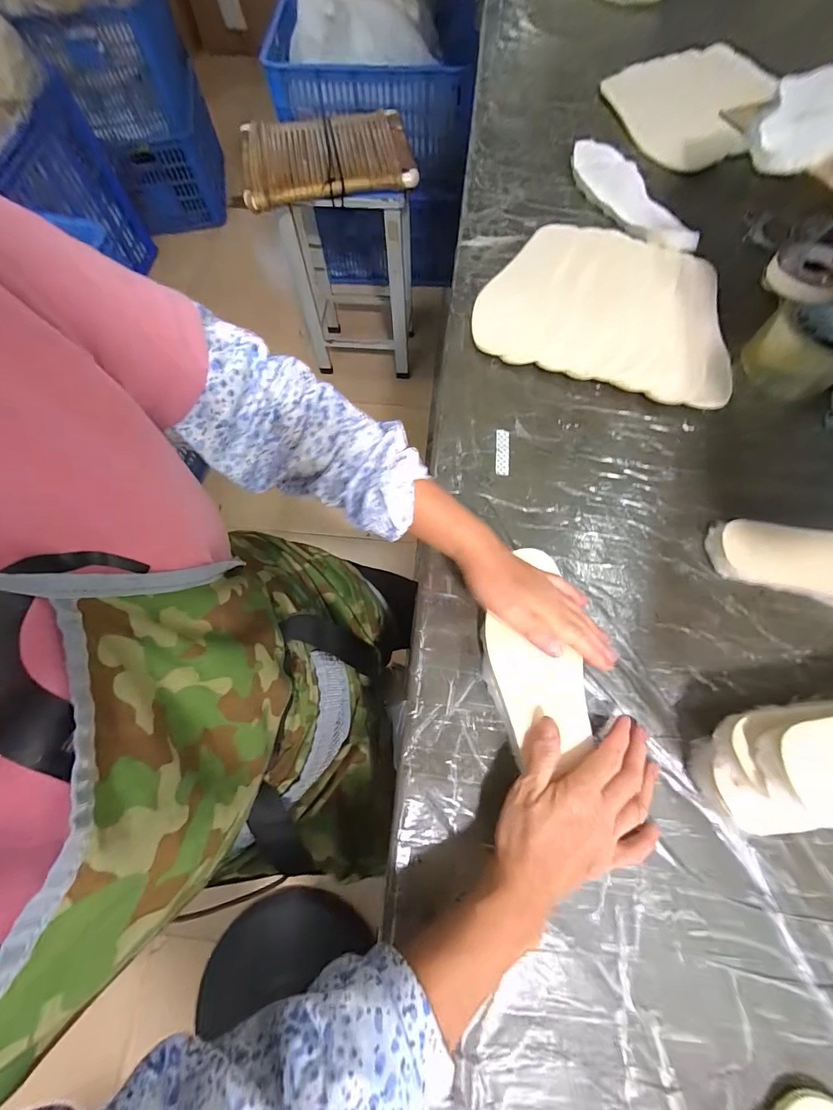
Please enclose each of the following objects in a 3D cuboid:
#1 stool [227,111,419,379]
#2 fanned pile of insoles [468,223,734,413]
[{"bbox_3d":[-0.218,-0.872,1.226,0.412,0.564,0.348,-2,70,0],"label":"stool"},{"bbox_3d":[0.240,-0.319,0.511,0.294,0.043,0.245,18,71,7],"label":"fanned pile of insoles"}]

